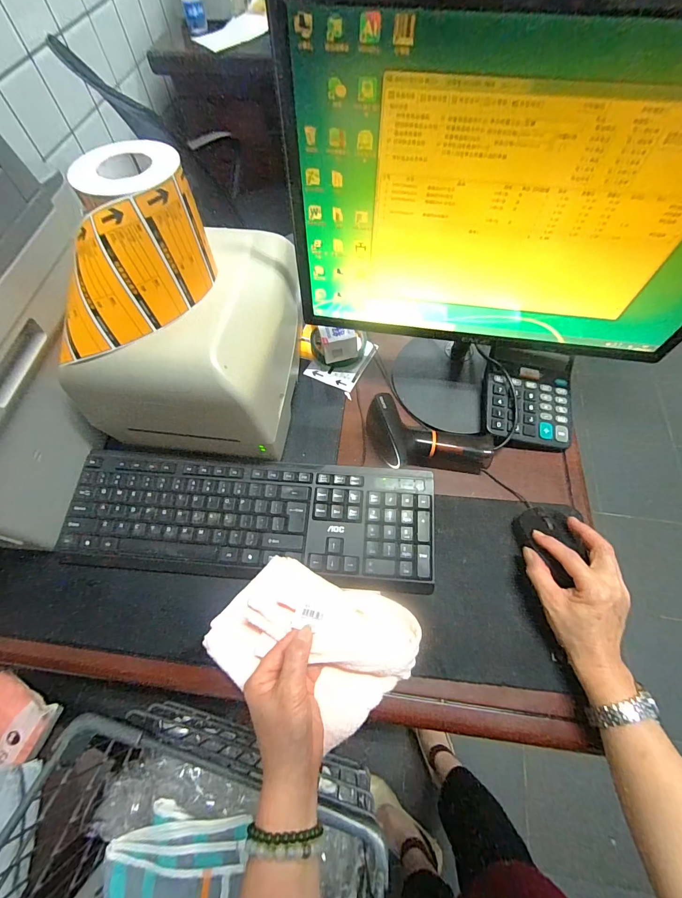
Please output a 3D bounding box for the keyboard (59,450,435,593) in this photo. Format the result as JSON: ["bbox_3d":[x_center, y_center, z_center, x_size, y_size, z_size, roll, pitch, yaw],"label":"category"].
[{"bbox_3d":[-0.105,0.076,0.432,0.423,0.020,0.131,4,63,3],"label":"keyboard"}]

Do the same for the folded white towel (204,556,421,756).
[{"bbox_3d":[-0.023,0.181,0.350,0.165,0.052,0.135,33,68,16],"label":"folded white towel"}]

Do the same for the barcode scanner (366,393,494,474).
[{"bbox_3d":[0.108,-0.005,0.459,0.161,0.069,0.071,15,64,8],"label":"barcode scanner"}]

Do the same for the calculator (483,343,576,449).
[{"bbox_3d":[0.255,-0.072,0.494,0.117,0.042,0.143,7,64,5],"label":"calculator"}]

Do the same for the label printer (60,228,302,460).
[{"bbox_3d":[-0.162,-0.127,0.434,0.205,0.158,0.253,7,64,5],"label":"label printer"}]

